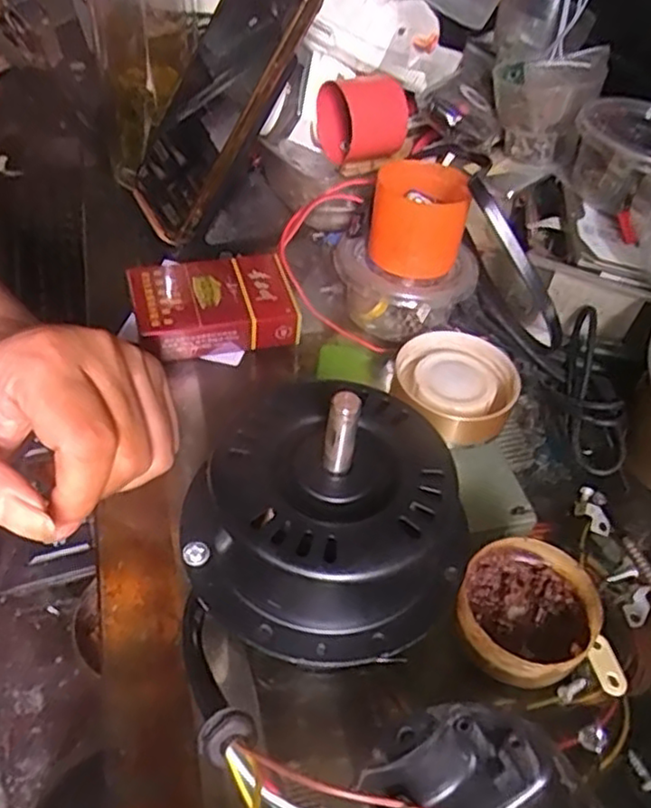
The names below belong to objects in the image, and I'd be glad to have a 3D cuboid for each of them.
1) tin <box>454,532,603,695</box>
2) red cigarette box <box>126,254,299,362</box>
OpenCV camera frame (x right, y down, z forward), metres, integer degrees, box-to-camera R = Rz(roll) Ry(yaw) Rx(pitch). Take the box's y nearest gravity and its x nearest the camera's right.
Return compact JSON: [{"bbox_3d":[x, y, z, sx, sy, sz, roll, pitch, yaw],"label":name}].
[{"bbox_3d":[0.081,0.085,0.279,0.054,0.024,0.054,3,47,-4],"label":"tin"},{"bbox_3d":[-0.064,-0.056,0.389,0.085,0.024,0.056,-9,49,-14],"label":"red cigarette box"}]

